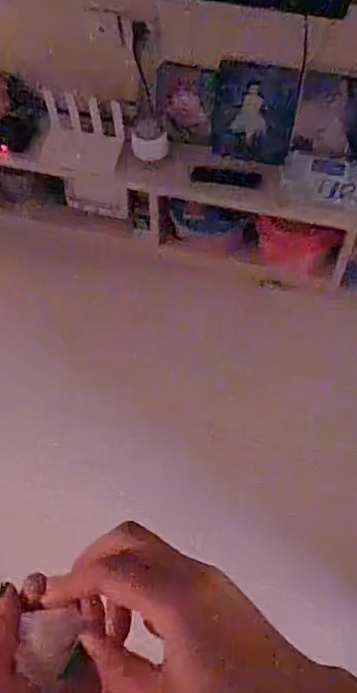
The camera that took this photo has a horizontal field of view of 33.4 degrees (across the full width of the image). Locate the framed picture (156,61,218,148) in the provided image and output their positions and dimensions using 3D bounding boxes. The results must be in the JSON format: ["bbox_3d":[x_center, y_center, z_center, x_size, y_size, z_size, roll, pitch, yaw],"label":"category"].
[{"bbox_3d":[0.016,-0.577,1.426,0.150,0.171,0.009,15,33,14],"label":"framed picture"}]

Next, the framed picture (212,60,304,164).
[{"bbox_3d":[0.176,-0.536,1.362,0.204,0.207,0.018,18,37,24],"label":"framed picture"}]

